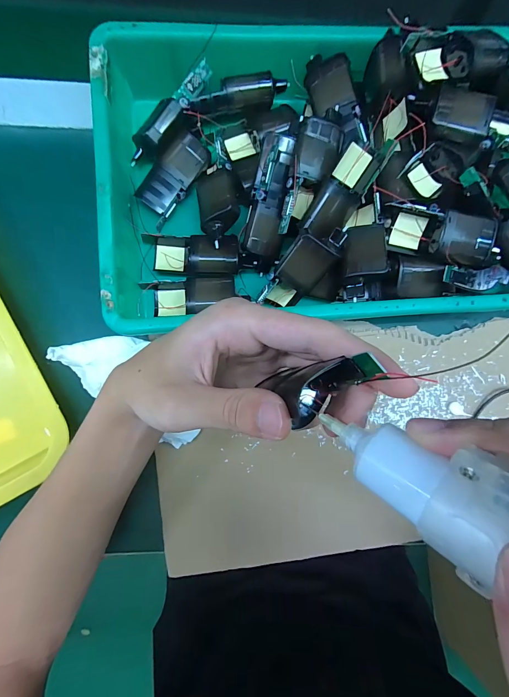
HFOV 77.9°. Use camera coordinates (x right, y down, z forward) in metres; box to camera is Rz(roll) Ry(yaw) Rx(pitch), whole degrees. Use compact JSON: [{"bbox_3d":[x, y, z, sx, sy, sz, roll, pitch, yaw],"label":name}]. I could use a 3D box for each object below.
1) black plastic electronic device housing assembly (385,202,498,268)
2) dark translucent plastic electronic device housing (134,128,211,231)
[{"bbox_3d":[0.148,-0.090,0.251,0.080,0.033,0.033,17,84,9],"label":"black plastic electronic device housing assembly"},{"bbox_3d":[-0.077,-0.157,0.289,0.038,0.022,0.081,35,84,-1],"label":"dark translucent plastic electronic device housing"}]

